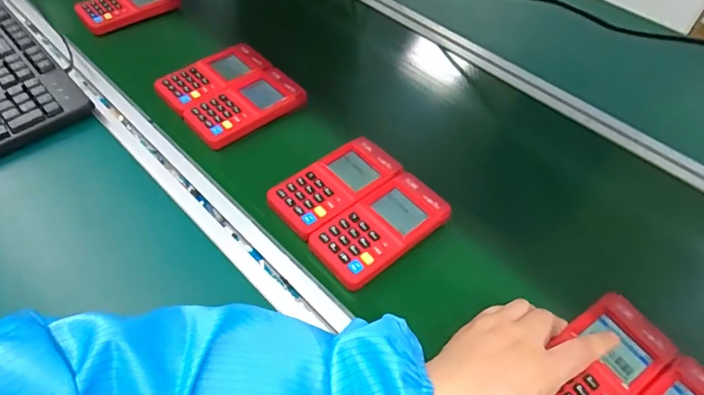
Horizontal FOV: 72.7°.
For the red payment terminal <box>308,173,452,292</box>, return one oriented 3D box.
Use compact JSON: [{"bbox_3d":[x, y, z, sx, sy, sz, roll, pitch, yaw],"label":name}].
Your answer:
[{"bbox_3d":[0.030,0.028,0.468,0.137,0.019,0.068,-31,57,-26],"label":"red payment terminal"}]

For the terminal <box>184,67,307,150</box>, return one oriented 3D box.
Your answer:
[{"bbox_3d":[-0.127,-0.110,0.579,0.138,0.025,0.074,-31,57,-27],"label":"terminal"}]

